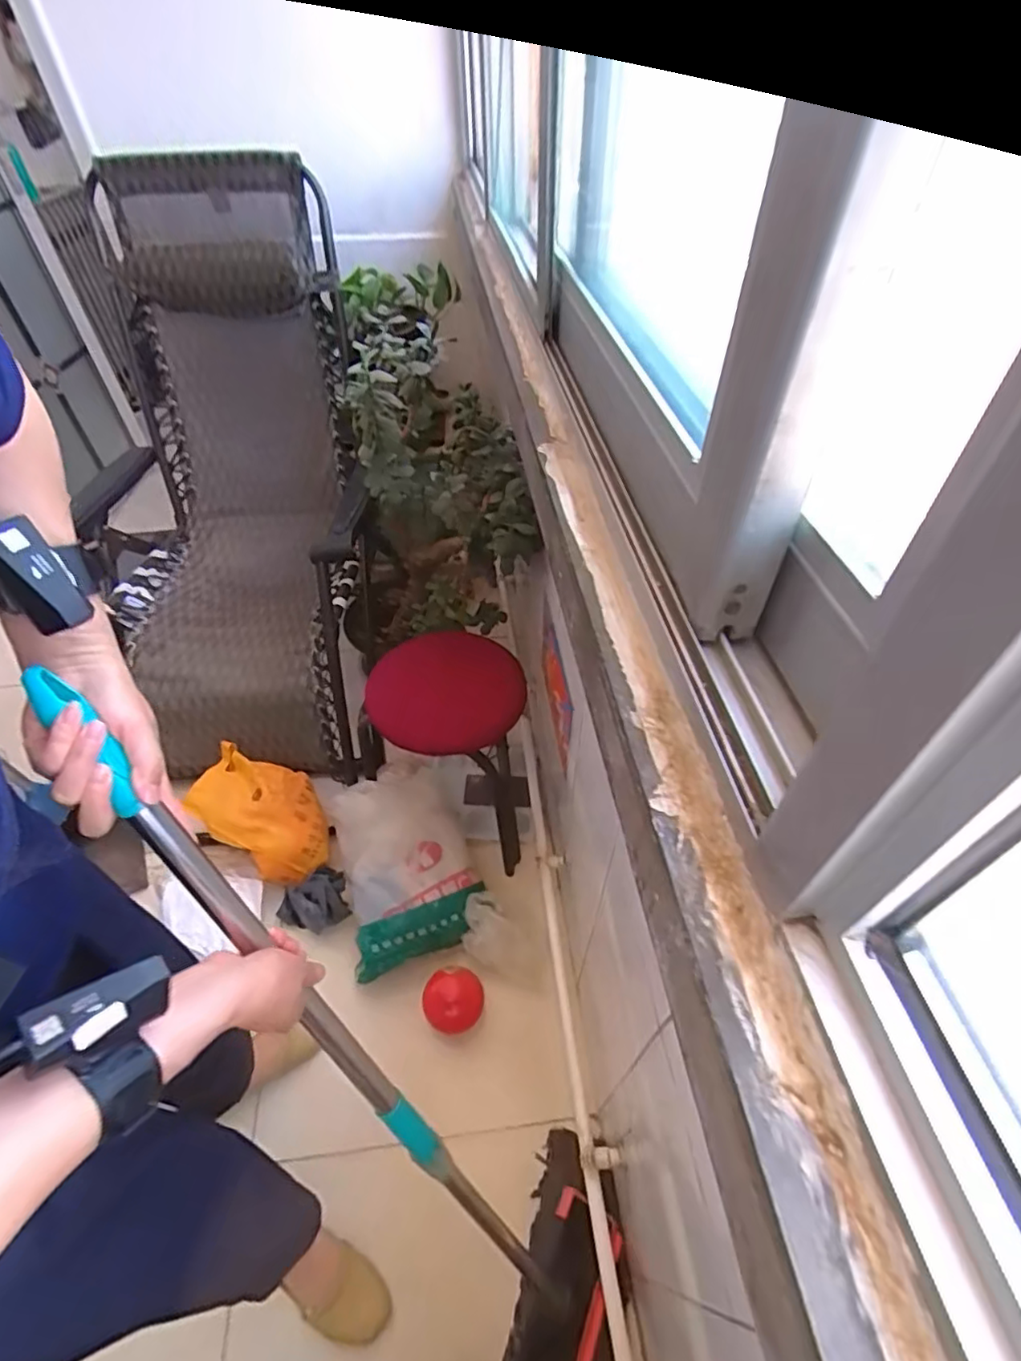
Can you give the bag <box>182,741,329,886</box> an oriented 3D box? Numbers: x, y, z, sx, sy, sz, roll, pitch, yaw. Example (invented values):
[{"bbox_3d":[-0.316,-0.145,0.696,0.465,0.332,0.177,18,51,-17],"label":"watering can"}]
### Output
[{"bbox_3d":[-0.507,0.285,1.274,0.330,0.090,0.196,46,64,-12],"label":"bag"}]

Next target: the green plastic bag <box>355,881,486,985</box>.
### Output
[{"bbox_3d":[-0.172,0.481,1.154,0.262,0.093,0.076,-18,50,-14],"label":"green plastic bag"}]

